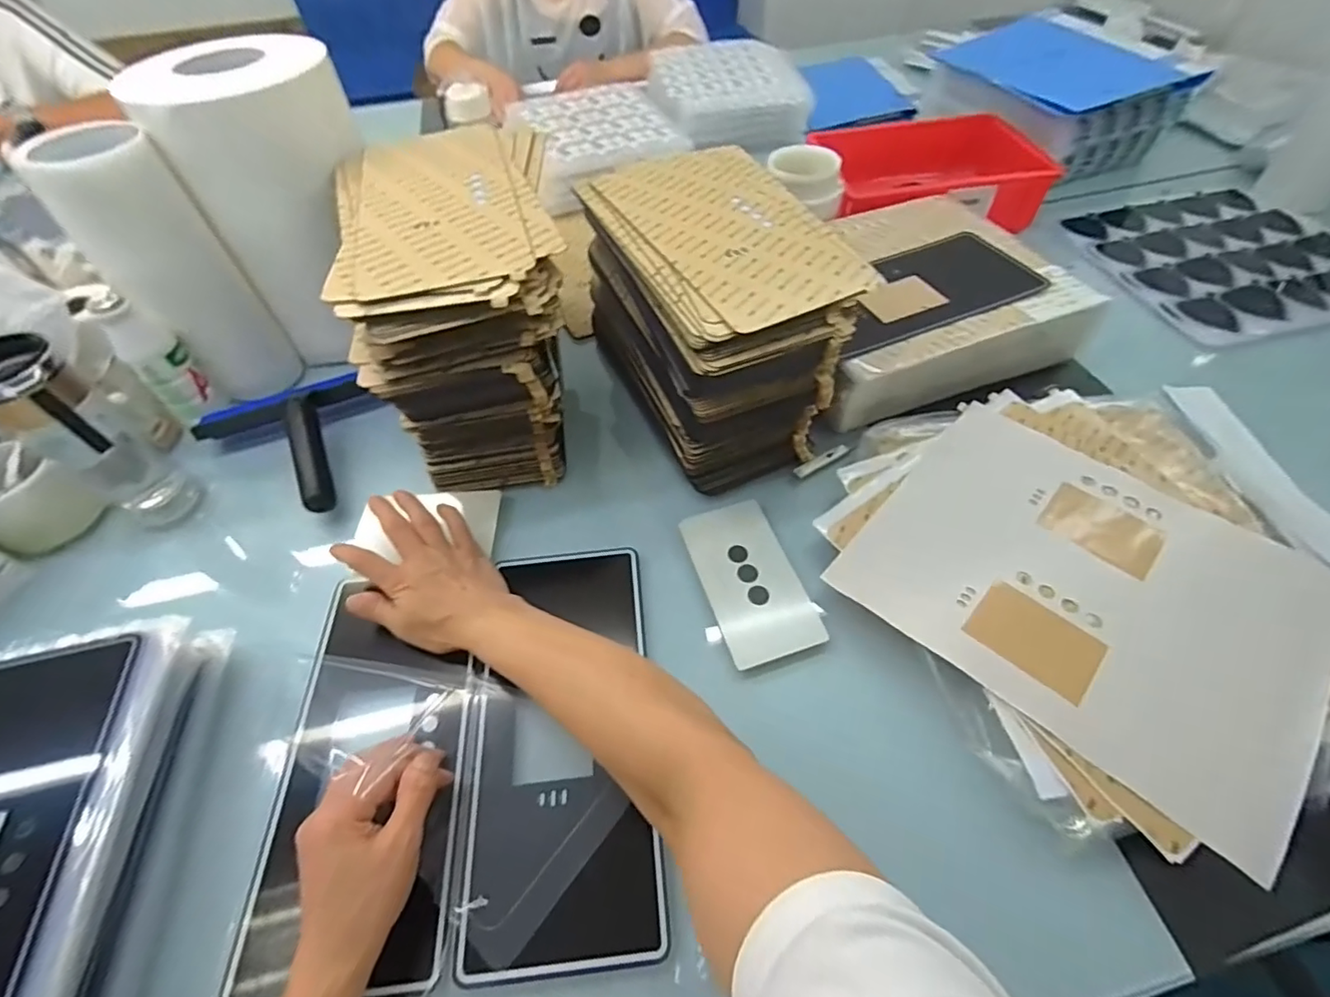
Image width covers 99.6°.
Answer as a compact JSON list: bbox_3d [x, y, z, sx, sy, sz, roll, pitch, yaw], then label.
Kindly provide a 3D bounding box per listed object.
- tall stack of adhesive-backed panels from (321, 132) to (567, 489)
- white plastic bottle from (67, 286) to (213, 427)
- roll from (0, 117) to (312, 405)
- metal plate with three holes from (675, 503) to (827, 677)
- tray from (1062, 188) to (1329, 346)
[{"bbox_3d":[-0.187,-0.185,0.551,0.177,0.203,0.295,-15,54,-8],"label":"tall stack of adhesive-backed panels"},{"bbox_3d":[-0.513,-0.140,0.569,0.042,0.127,0.050,37,63,26],"label":"white plastic bottle"},{"bbox_3d":[-0.503,-0.228,0.580,0.096,0.249,0.099,32,61,24],"label":"roll"},{"bbox_3d":[0.070,0.067,0.479,0.076,0.004,0.147,-17,53,-5],"label":"metal plate with three holes"},{"bbox_3d":[0.726,-0.319,0.727,0.322,0.014,0.304,-11,53,-6],"label":"tray"}]

